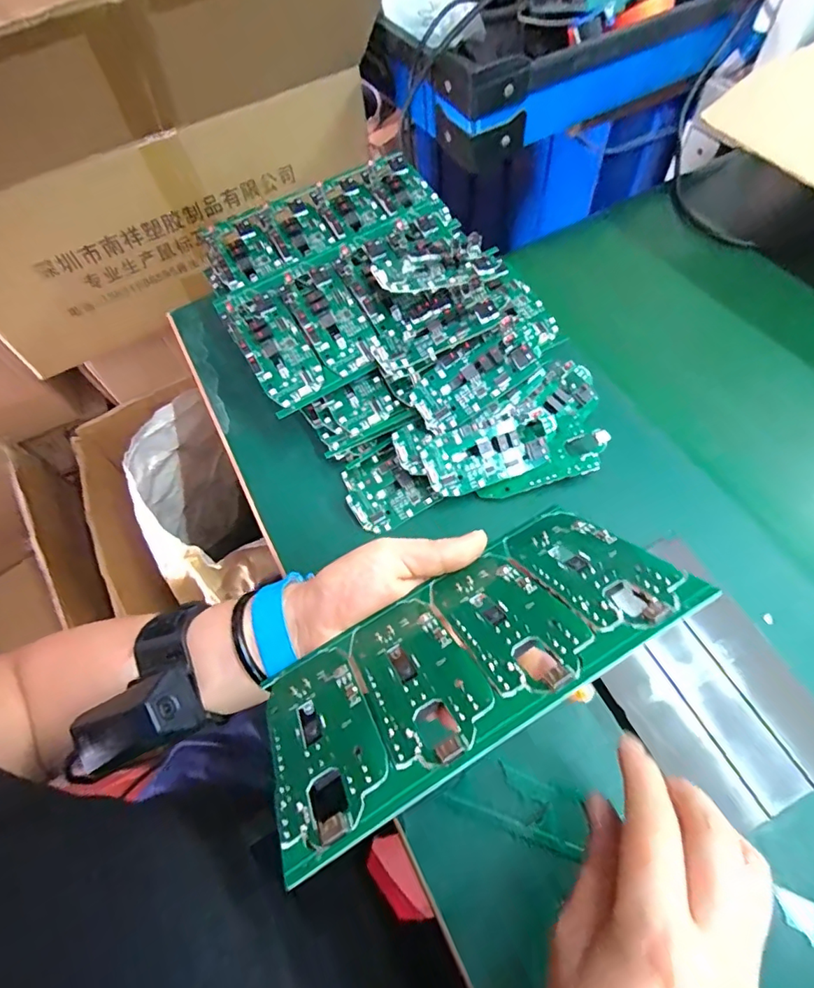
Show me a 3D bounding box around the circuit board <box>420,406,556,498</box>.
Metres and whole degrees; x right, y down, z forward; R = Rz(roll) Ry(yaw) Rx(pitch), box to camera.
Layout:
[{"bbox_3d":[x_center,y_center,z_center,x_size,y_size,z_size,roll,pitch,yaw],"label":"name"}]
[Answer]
[{"bbox_3d":[0.060,-0.031,0.361,0.097,0.005,0.046,-23,95,-4],"label":"circuit board"}]

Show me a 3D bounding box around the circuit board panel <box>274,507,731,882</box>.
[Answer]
[{"bbox_3d":[0.025,0.069,0.228,0.186,0.004,0.104,-30,25,-11],"label":"circuit board panel"}]

